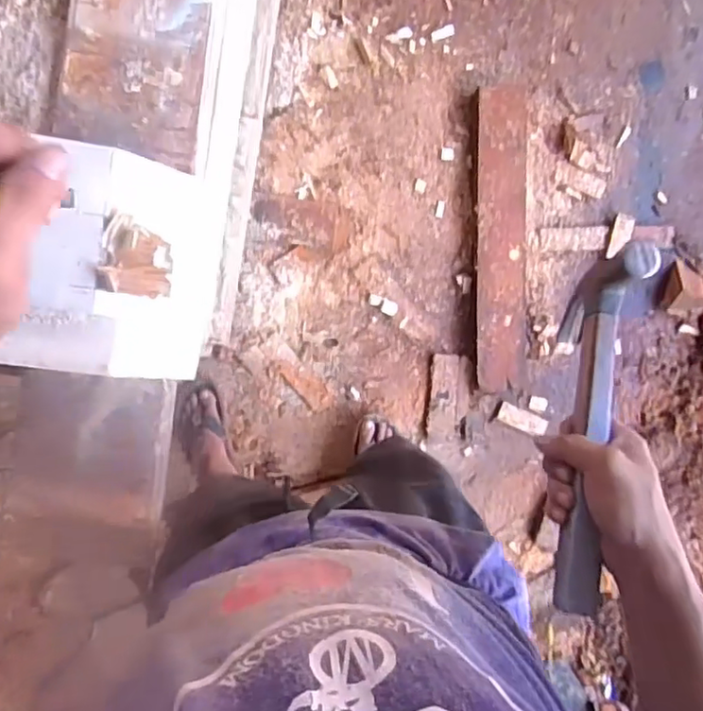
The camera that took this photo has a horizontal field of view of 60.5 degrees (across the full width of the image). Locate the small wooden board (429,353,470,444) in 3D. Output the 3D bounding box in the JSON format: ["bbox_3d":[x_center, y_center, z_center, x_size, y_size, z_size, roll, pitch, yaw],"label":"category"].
[{"bbox_3d":[0.219,0.096,1.343,0.086,0.019,0.191,5,89,-7],"label":"small wooden board"}]

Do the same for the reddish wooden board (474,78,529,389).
[{"bbox_3d":[0.338,-0.259,1.347,0.123,0.068,0.669,0,89,-7],"label":"reddish wooden board"}]

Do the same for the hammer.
[{"bbox_3d":[0.186,0.055,0.457,0.026,0.089,0.267,11,80,-6],"label":"hammer"}]

